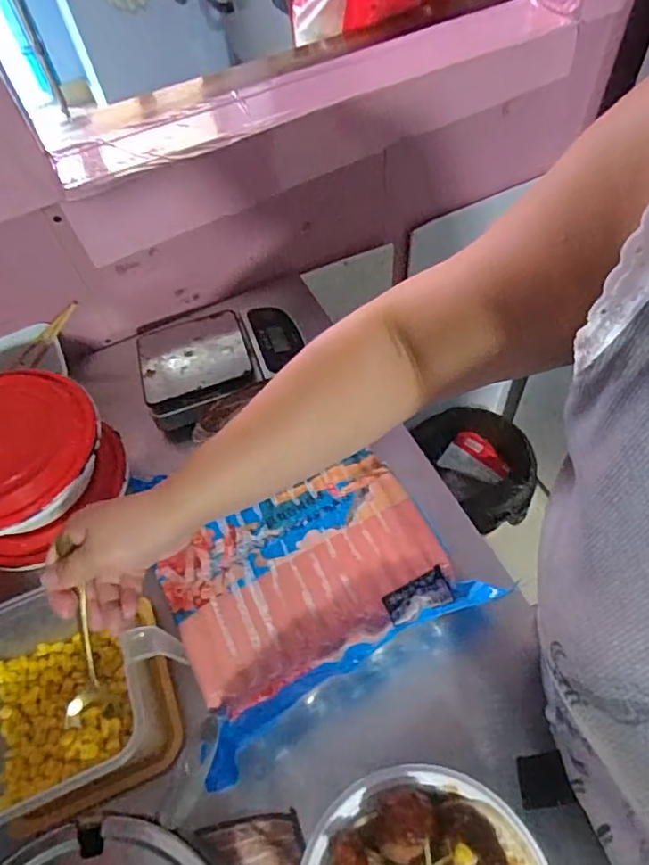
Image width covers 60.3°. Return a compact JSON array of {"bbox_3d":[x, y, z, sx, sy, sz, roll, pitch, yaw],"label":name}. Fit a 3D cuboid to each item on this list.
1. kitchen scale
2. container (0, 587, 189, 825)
[{"bbox_3d":[-0.121,-0.091,0.661,0.187,0.029,0.139,-18,58,-6],"label":"kitchen scale"},{"bbox_3d":[-0.204,0.207,0.443,0.164,0.094,0.145,-22,58,-9],"label":"container"}]

